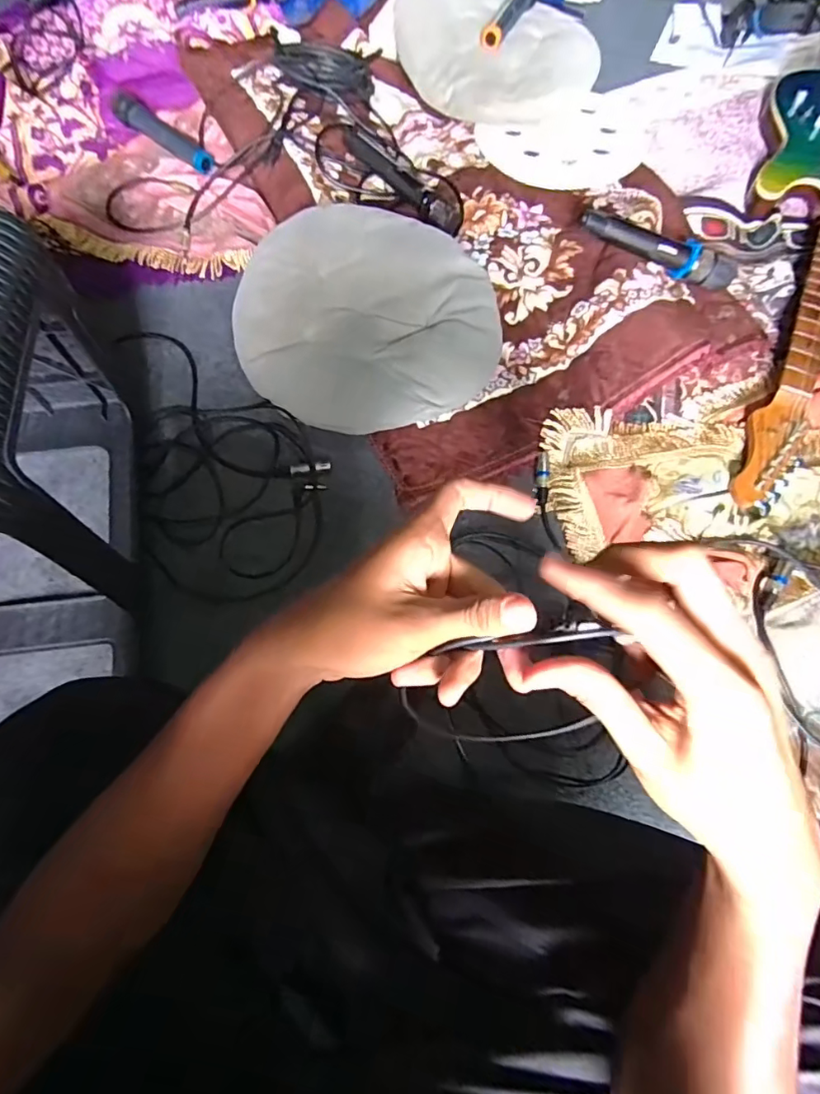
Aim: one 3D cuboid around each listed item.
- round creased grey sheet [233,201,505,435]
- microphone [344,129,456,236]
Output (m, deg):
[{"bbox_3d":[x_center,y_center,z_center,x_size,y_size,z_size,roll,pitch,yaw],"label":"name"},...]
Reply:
[{"bbox_3d":[-0.058,-0.326,0.728,0.362,0.085,0.312,0,72,-1],"label":"round creased grey sheet"},{"bbox_3d":[-0.017,-0.615,0.845,0.046,0.039,0.266,-39,75,-13],"label":"microphone"}]

